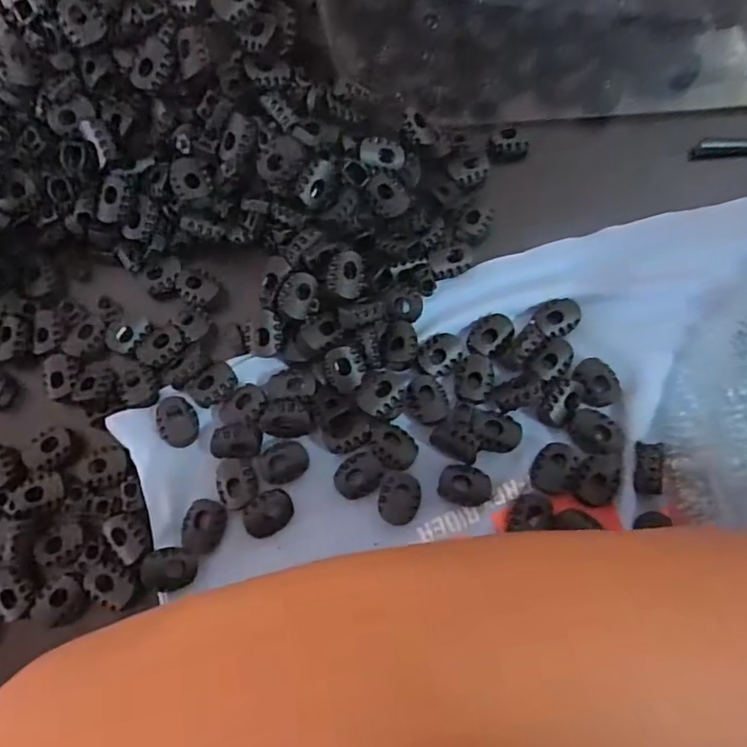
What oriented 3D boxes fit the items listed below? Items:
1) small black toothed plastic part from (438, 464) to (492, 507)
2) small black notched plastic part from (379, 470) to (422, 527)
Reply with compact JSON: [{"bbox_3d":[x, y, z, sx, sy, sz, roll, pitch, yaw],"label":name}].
[{"bbox_3d":[0.039,0.047,0.252,0.022,0.004,0.016,15,73,7],"label":"small black toothed plastic part"},{"bbox_3d":[0.011,0.053,0.252,0.018,0.006,0.021,6,72,4],"label":"small black notched plastic part"}]

